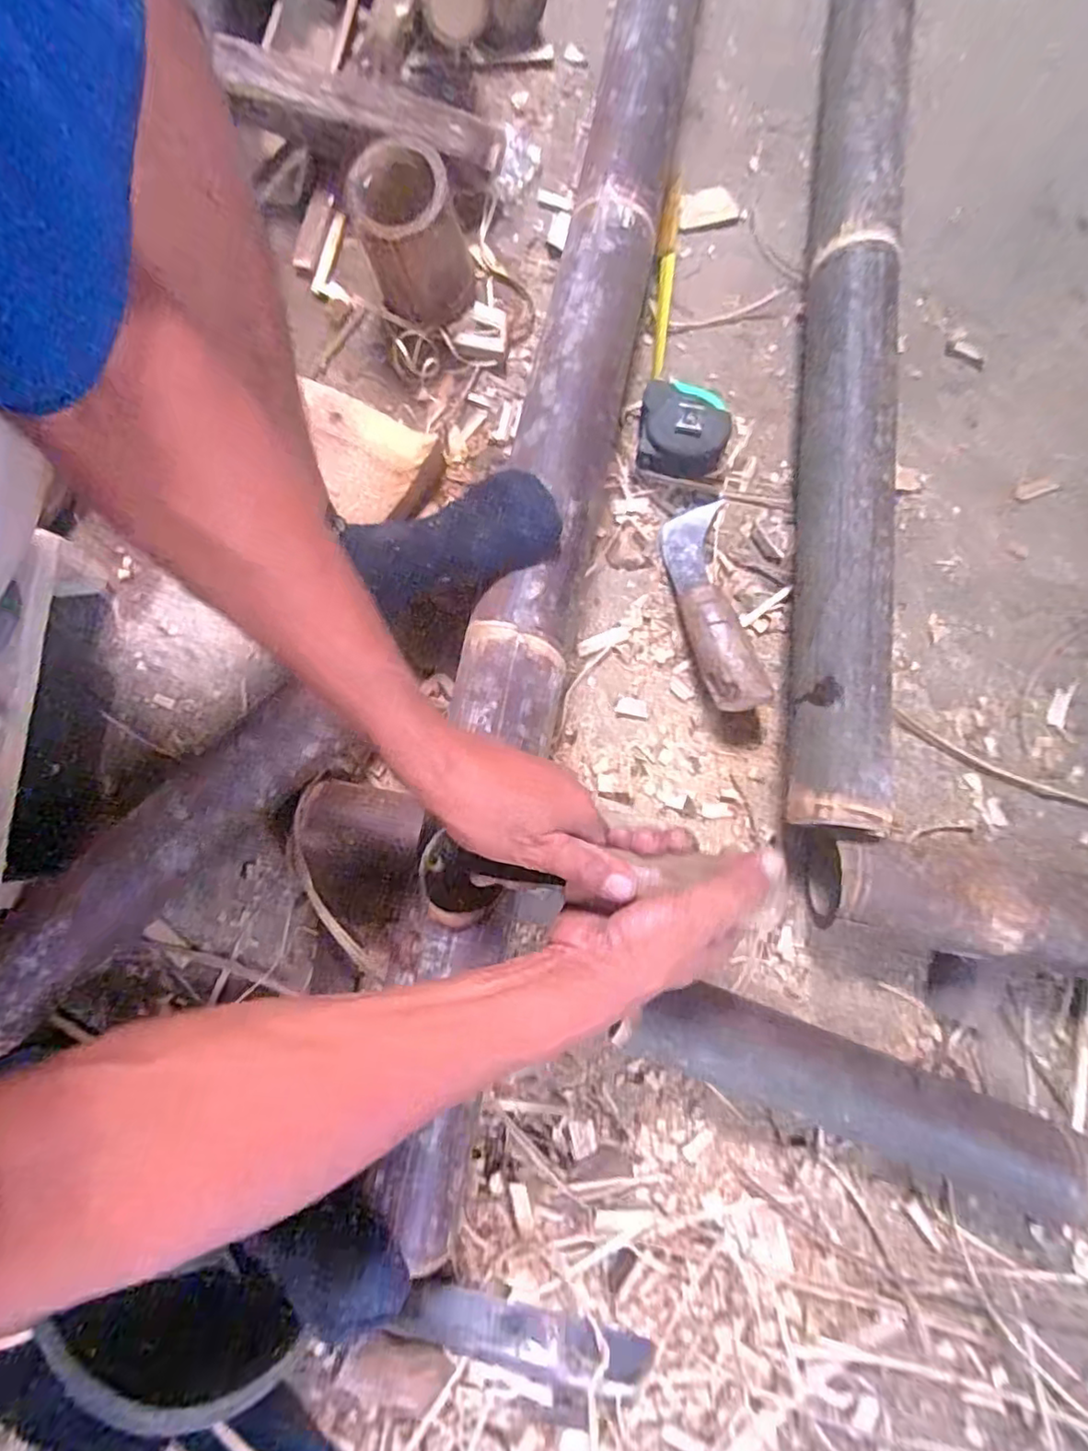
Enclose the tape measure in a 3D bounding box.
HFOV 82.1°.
[{"bbox_3d":[0.127,-0.365,0.584,0.077,0.045,0.275,1,79,0],"label":"tape measure"}]

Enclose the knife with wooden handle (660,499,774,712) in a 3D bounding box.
[{"bbox_3d":[0.147,-0.109,0.542,0.058,0.039,0.198,-10,79,-2],"label":"knife with wooden handle"}]

